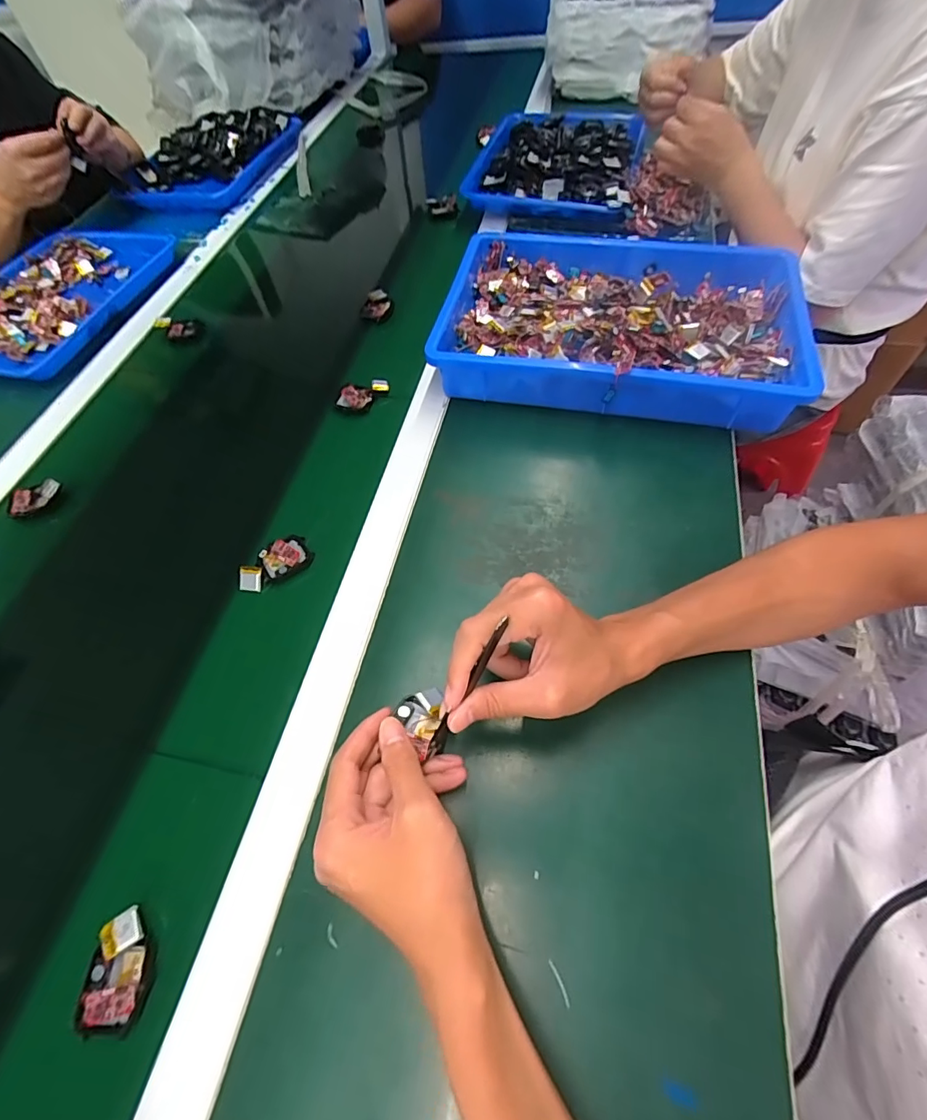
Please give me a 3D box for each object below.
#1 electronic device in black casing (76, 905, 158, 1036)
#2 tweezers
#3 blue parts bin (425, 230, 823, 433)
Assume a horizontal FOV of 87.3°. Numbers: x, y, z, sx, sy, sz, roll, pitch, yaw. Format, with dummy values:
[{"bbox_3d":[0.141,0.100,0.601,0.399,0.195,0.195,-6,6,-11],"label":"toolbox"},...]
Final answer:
[{"bbox_3d":[-0.209,0.249,0.295,0.039,0.014,0.059,-5,60,1],"label":"electronic device in black casing"},{"bbox_3d":[0.001,0.085,0.307,0.008,0.113,0.013,38,31,22],"label":"tweezers"},{"bbox_3d":[0.165,-0.263,0.546,0.386,0.069,0.247,11,61,9],"label":"blue parts bin"}]

